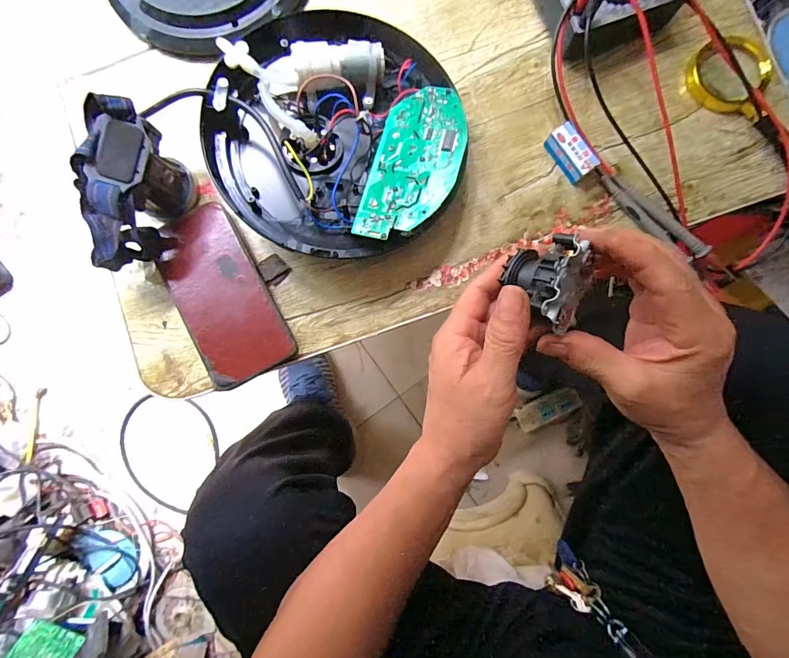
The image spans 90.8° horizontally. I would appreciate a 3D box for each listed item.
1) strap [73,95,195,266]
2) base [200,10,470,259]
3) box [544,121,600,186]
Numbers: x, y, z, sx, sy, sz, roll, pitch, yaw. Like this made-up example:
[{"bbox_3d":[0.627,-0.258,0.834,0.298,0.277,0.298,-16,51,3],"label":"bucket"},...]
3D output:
[{"bbox_3d":[-0.221,-0.111,0.329,0.052,0.083,0.120,12,88,1],"label":"strap"},{"bbox_3d":[-0.048,-0.163,0.346,0.217,0.055,0.196,-7,88,0],"label":"base"},{"bbox_3d":[0.163,-0.162,0.359,0.024,0.021,0.048,-33,88,-1],"label":"box"}]

